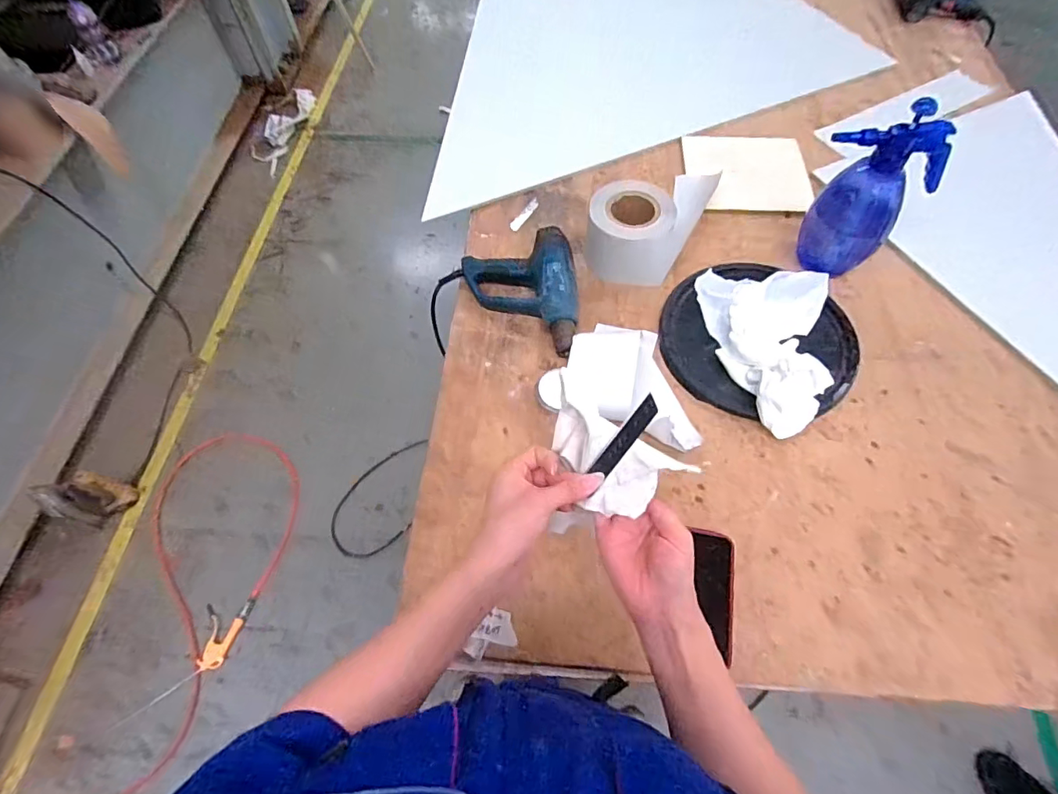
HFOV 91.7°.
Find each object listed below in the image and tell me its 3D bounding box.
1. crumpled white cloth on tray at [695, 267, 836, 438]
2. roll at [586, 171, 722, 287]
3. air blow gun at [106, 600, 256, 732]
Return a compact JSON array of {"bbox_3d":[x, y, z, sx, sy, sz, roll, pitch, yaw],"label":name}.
[{"bbox_3d":[0.397,-0.090,0.832,0.209,0.061,0.321,4,61,3],"label":"crumpled white cloth on tray"},{"bbox_3d":[0.222,-0.341,0.940,0.163,0.116,0.269,29,65,16],"label":"roll"},{"bbox_3d":[-0.882,0.703,1.345,0.136,0.036,0.406,27,65,15],"label":"air blow gun"}]

